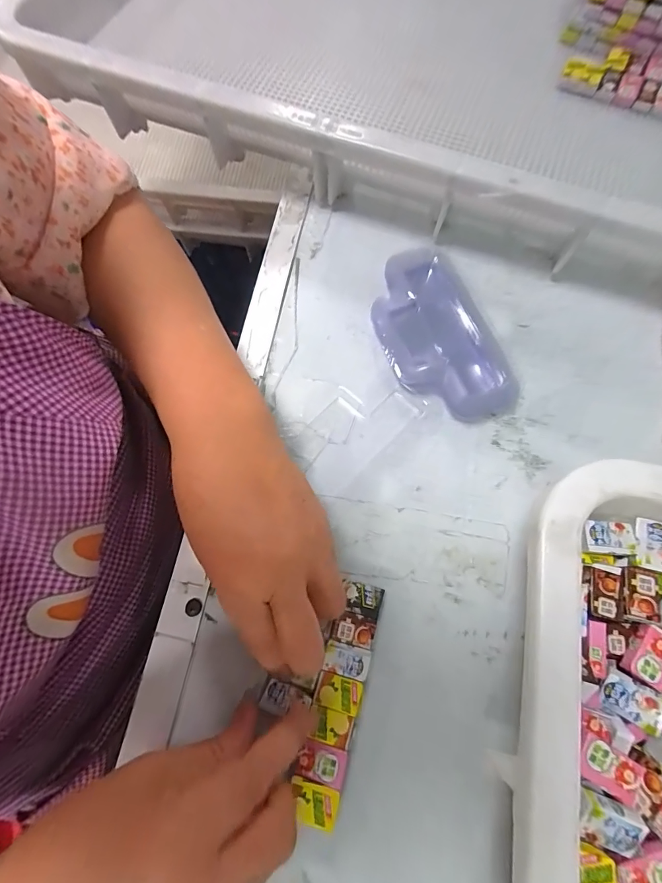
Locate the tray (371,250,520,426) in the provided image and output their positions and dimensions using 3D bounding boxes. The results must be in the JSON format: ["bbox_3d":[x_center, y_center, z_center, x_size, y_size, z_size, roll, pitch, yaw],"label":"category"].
[{"bbox_3d":[0.074,-0.077,0.296,0.073,0.020,0.142,-20,73,-8],"label":"tray"}]

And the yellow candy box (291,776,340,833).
[{"bbox_3d":[-0.009,0.182,0.201,0.024,0.004,0.017,12,71,3],"label":"yellow candy box"}]

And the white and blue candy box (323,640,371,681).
[{"bbox_3d":[0.009,0.124,0.226,0.025,0.004,0.016,14,71,4],"label":"white and blue candy box"}]

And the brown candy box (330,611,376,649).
[{"bbox_3d":[0.013,0.109,0.231,0.025,0.004,0.017,13,71,3],"label":"brown candy box"}]

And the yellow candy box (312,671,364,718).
[{"bbox_3d":[0.004,0.139,0.221,0.025,0.004,0.017,15,72,4],"label":"yellow candy box"}]

